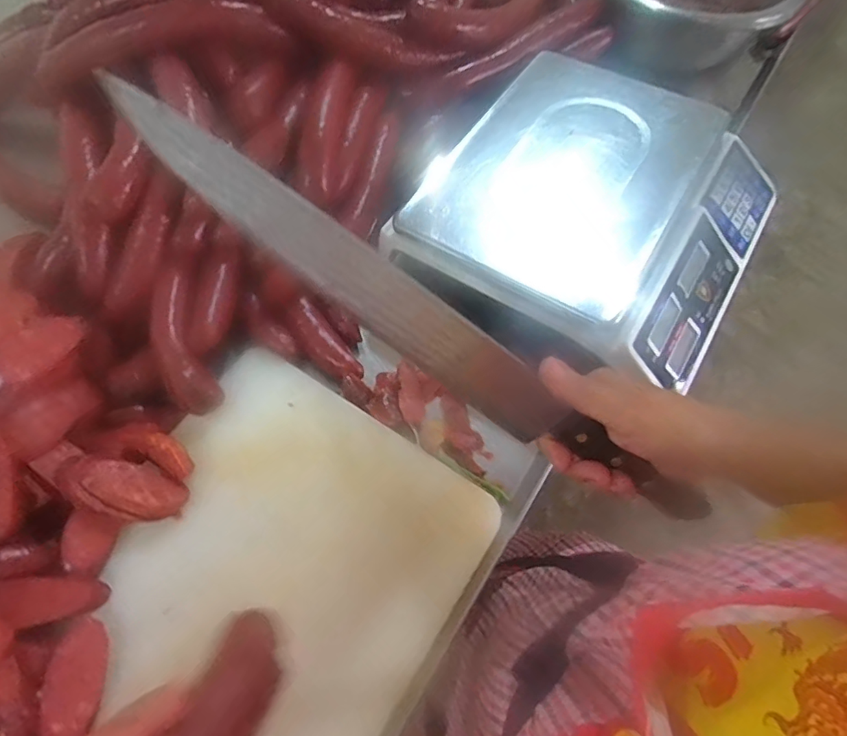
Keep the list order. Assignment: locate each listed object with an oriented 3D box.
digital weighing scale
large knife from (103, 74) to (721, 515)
[{"bbox_3d":[0.188,-0.164,0.545,0.319,0.129,0.338,31,69,12],"label":"digital weighing scale"},{"bbox_3d":[0.016,-0.015,0.282,0.381,0.045,0.024,35,67,-16],"label":"large knife"}]

